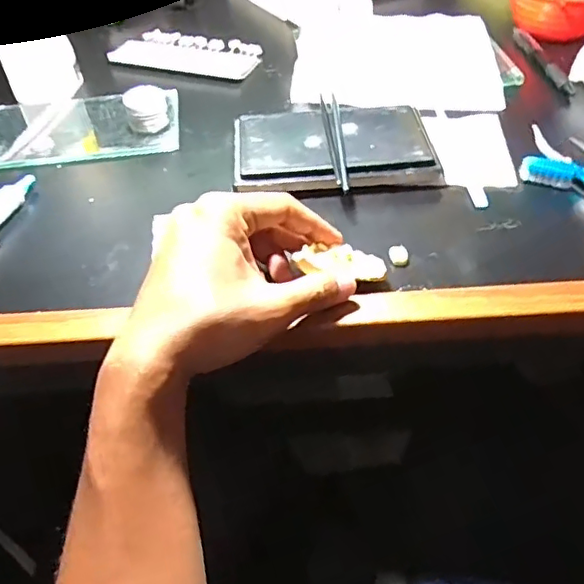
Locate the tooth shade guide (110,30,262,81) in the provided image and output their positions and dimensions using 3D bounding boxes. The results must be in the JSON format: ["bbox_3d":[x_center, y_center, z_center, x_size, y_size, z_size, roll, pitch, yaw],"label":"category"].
[{"bbox_3d":[-0.106,-0.248,0.594,0.147,0.010,0.069,13,49,14],"label":"tooth shade guide"}]

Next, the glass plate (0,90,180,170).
[{"bbox_3d":[-0.198,-0.148,0.502,0.193,0.011,0.117,-7,47,-4],"label":"glass plate"}]

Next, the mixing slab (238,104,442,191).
[{"bbox_3d":[0.031,-0.113,0.448,0.150,0.022,0.090,-5,47,-2],"label":"mixing slab"}]

